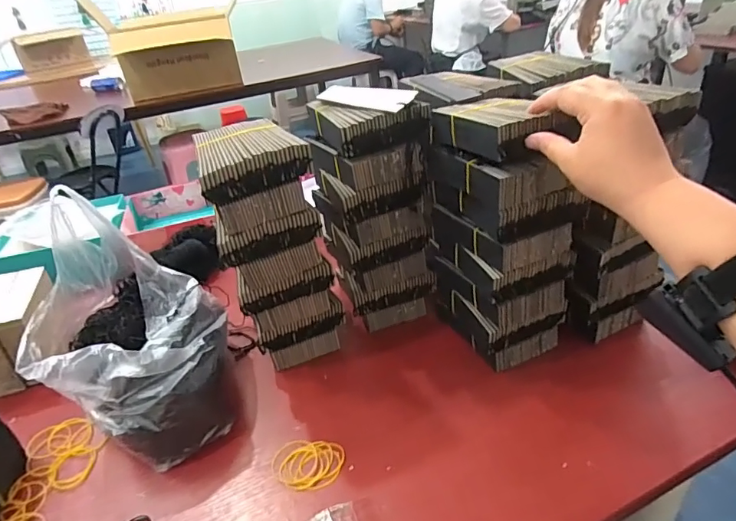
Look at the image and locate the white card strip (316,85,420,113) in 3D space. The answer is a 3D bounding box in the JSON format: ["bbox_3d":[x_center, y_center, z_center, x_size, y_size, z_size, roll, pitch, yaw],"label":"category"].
[{"bbox_3d":[-0.006,-0.191,0.547,0.129,0.006,0.045,20,57,35],"label":"white card strip"}]

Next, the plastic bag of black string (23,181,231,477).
[{"bbox_3d":[-0.267,0.075,0.534,0.174,0.217,0.238,-17,35,-15],"label":"plastic bag of black string"}]

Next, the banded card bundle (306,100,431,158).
[{"bbox_3d":[0.000,-0.169,0.557,0.117,0.037,0.115,-17,34,-15],"label":"banded card bundle"}]

